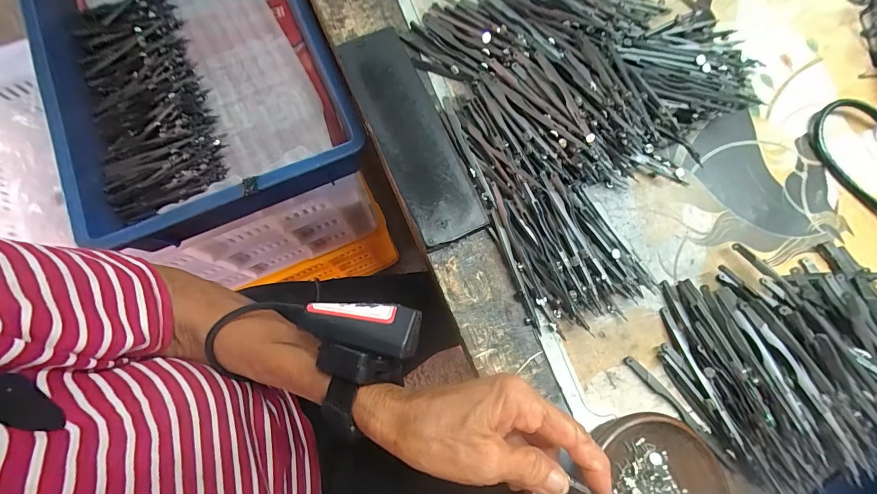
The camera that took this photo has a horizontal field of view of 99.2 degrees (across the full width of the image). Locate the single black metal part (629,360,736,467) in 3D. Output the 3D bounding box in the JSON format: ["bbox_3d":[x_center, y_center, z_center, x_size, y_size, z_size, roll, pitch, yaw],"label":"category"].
[{"bbox_3d":[0.187,0.125,0.285,0.010,0.004,0.107,-42,81,-11],"label":"single black metal part"}]

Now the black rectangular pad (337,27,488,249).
[{"bbox_3d":[-0.026,-0.104,0.332,0.060,0.011,0.210,-22,77,-7],"label":"black rectangular pad"}]

